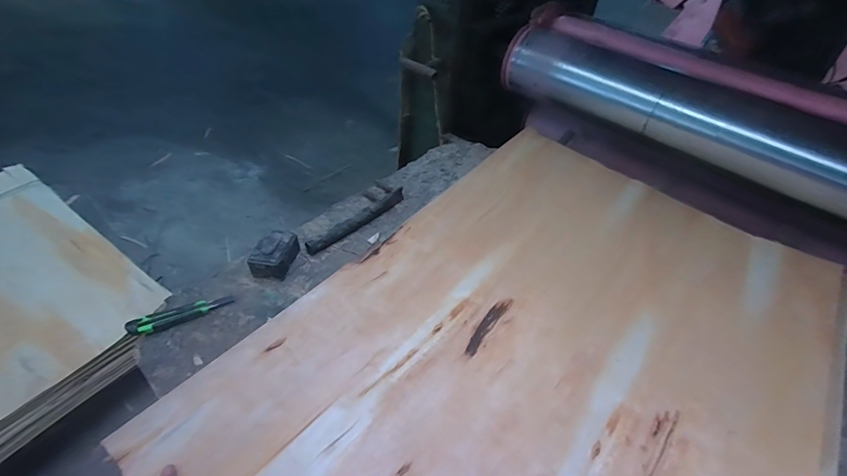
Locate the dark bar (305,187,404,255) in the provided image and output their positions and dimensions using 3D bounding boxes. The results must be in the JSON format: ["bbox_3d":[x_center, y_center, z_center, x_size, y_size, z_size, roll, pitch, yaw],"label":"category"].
[{"bbox_3d":[-0.164,-0.050,1.039,0.034,0.032,0.312,35,50,27],"label":"dark bar"}]

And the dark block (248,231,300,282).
[{"bbox_3d":[-0.340,0.041,0.923,0.073,0.074,0.116,11,43,5],"label":"dark block"}]

